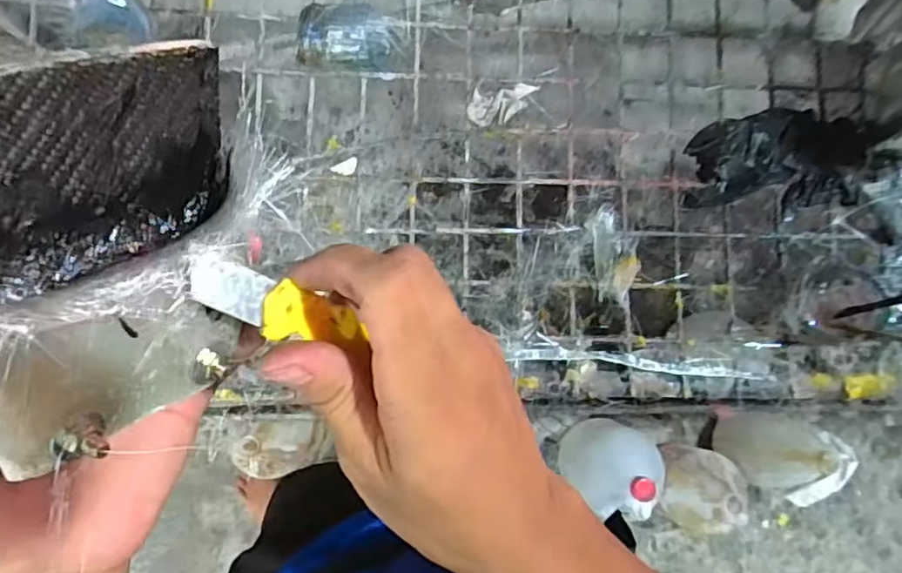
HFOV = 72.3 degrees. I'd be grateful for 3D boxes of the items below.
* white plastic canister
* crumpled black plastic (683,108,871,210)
[{"bbox_3d":[0.311,0.346,1.169,0.155,0.301,0.162,0,82,-1],"label":"white plastic canister"},{"bbox_3d":[0.353,-0.137,0.665,0.189,0.030,0.113,3,82,-1],"label":"crumpled black plastic"}]

